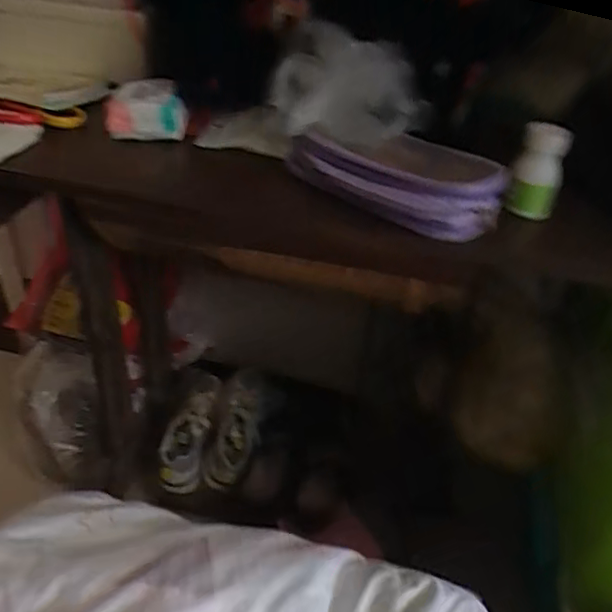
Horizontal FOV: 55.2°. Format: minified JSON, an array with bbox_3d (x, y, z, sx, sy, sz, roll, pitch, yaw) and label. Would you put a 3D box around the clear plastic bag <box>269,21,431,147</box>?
[{"bbox_3d":[0.043,-0.235,0.620,0.137,0.087,0.123,-6,39,-14],"label":"clear plastic bag"}]

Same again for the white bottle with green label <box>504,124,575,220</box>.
[{"bbox_3d":[0.219,-0.125,0.550,0.045,0.080,0.042,19,40,17],"label":"white bottle with green label"}]

